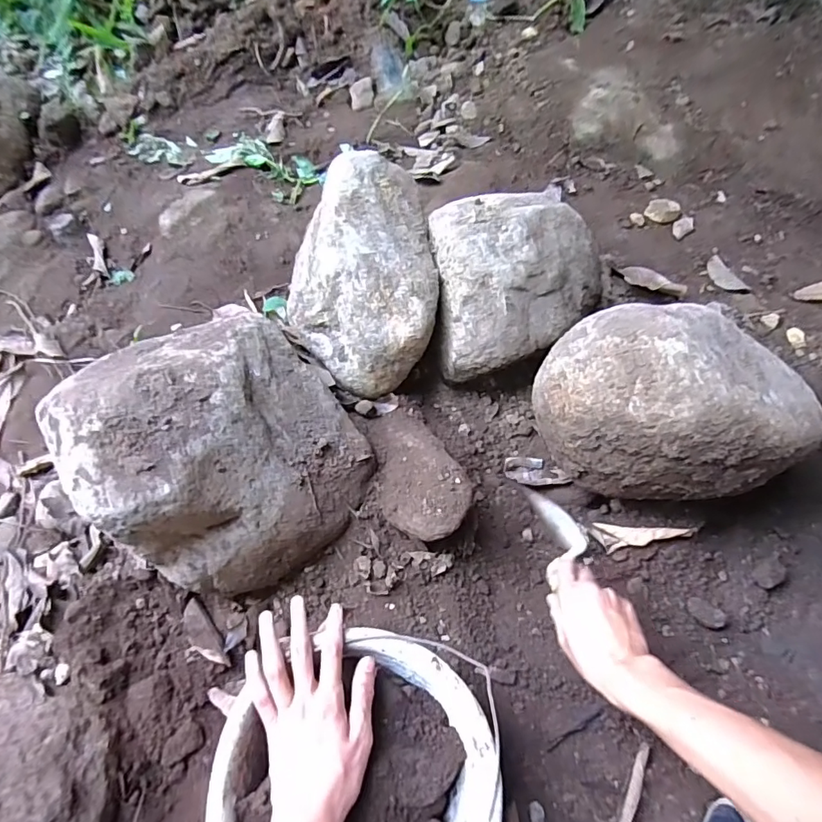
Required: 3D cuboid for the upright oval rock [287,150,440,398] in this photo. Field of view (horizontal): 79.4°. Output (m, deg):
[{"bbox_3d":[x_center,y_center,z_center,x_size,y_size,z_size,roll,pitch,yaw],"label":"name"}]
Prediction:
[{"bbox_3d":[-0.062,-0.175,0.650,0.185,0.164,0.260,1,64,4],"label":"upright oval rock"}]

